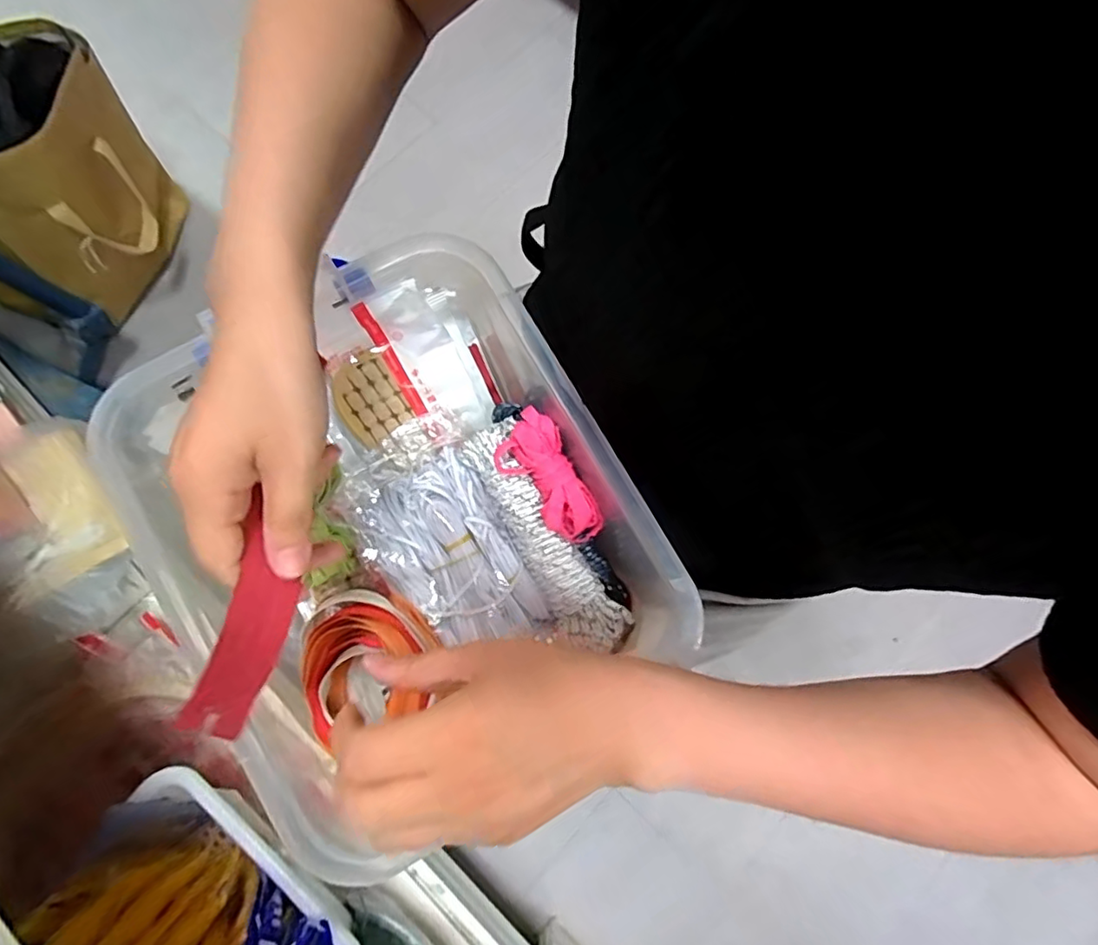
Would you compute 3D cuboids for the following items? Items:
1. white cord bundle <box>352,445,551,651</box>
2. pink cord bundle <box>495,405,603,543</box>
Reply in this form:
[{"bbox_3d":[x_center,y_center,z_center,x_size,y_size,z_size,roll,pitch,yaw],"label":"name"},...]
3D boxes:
[{"bbox_3d":[-0.067,0.059,0.381,0.084,0.028,0.129,-32,80,-7],"label":"white cord bundle"},{"bbox_3d":[-0.001,0.005,0.364,0.041,0.017,0.088,-32,95,-6],"label":"pink cord bundle"}]

